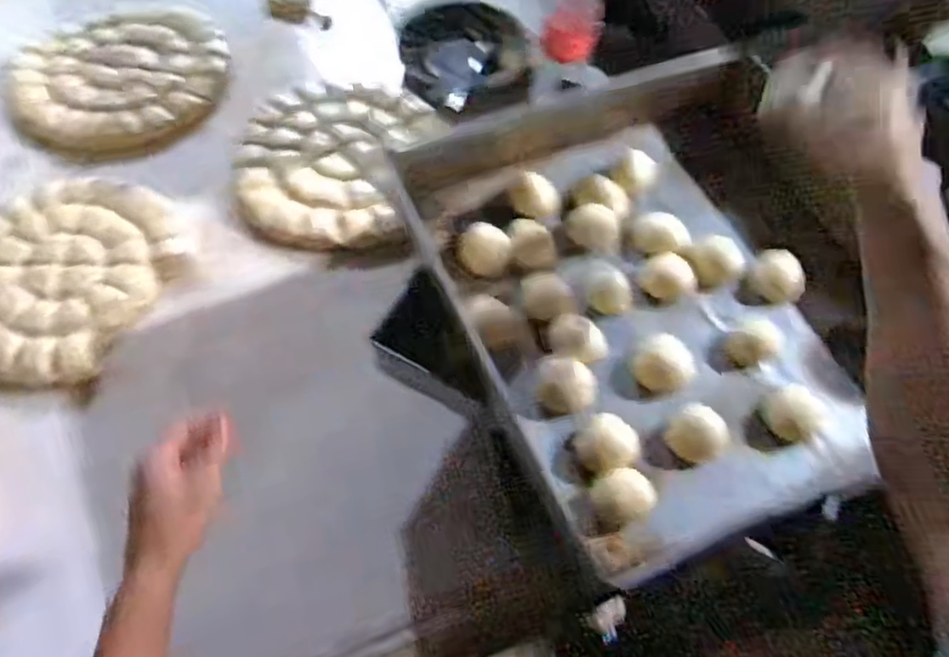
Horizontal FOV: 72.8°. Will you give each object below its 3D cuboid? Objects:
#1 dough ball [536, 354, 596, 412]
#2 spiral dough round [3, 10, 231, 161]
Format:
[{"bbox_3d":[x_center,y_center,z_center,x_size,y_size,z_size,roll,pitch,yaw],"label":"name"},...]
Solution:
[{"bbox_3d":[0.077,0.050,0.551,0.050,0.035,0.051,1,60,-2],"label":"dough ball"},{"bbox_3d":[-0.506,-0.366,0.933,0.278,0.036,0.306,33,64,14],"label":"spiral dough round"}]

